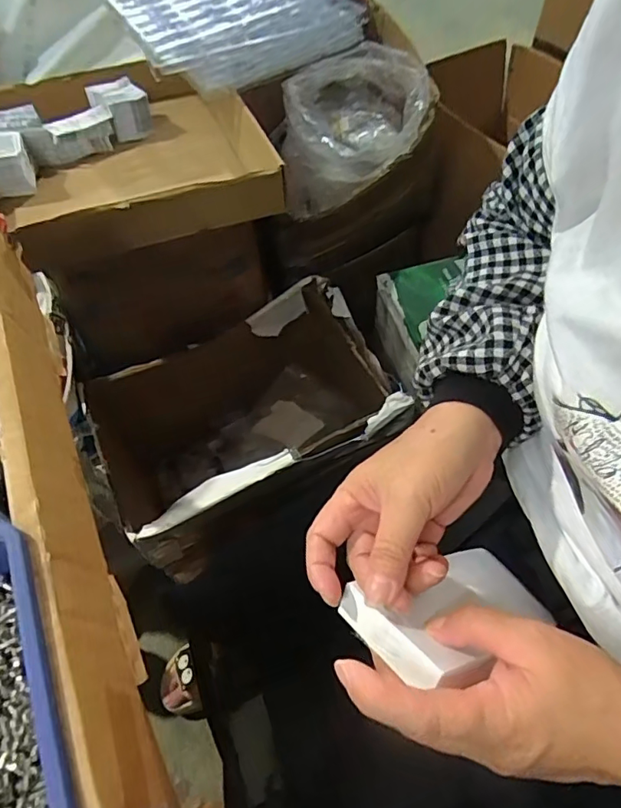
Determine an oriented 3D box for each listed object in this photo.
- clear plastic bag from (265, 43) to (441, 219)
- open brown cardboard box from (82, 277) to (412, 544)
[{"bbox_3d":[0.070,-0.407,0.779,0.213,0.150,0.208,7,58,9],"label":"clear plastic bag"},{"bbox_3d":[-0.091,0.058,0.883,0.428,0.296,0.293,-26,59,-12],"label":"open brown cardboard box"}]

